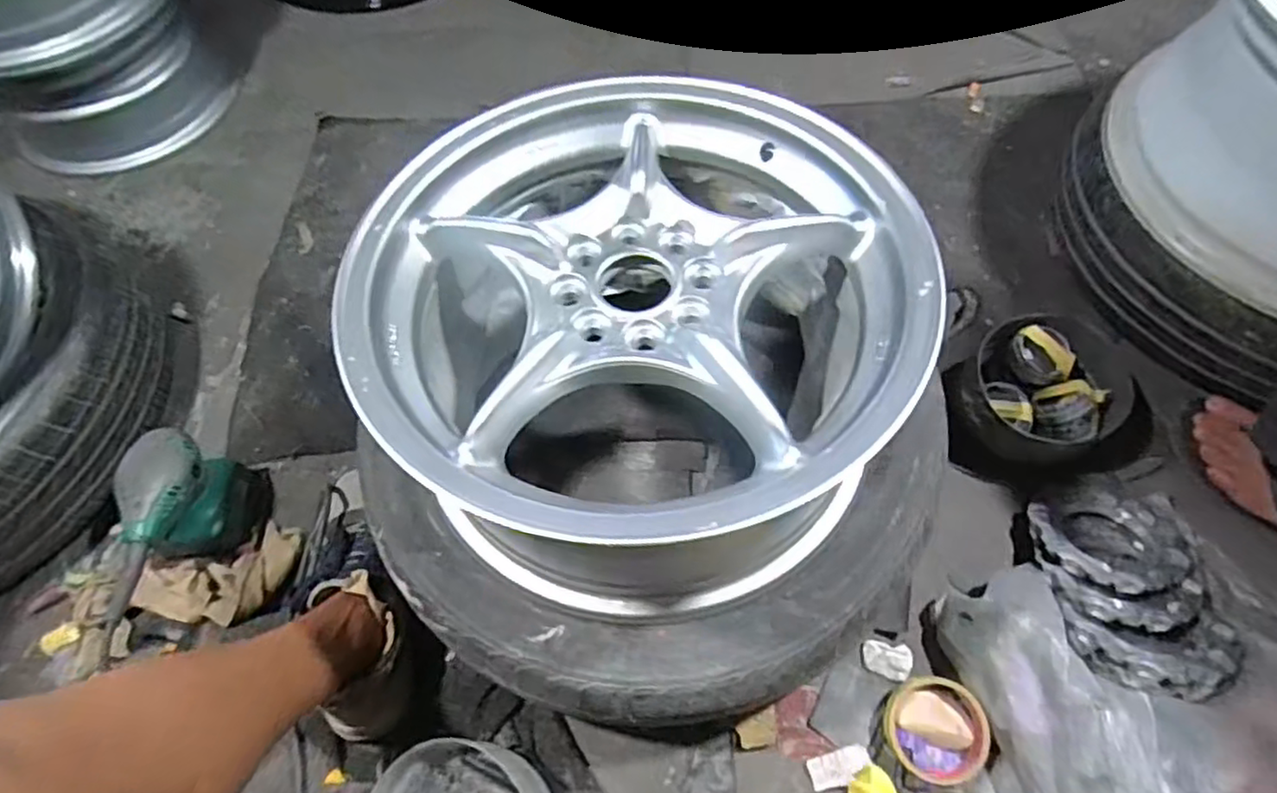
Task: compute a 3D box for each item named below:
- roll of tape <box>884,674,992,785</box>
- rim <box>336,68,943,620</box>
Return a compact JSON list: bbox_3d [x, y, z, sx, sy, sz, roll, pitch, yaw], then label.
[{"bbox_3d":[0.265,0.297,0.598,0.086,0.027,0.088,-1,62,1],"label":"roll of tape"},{"bbox_3d":[0.002,-0.042,0.524,0.374,0.189,0.379,-1,62,1],"label":"rim"}]

